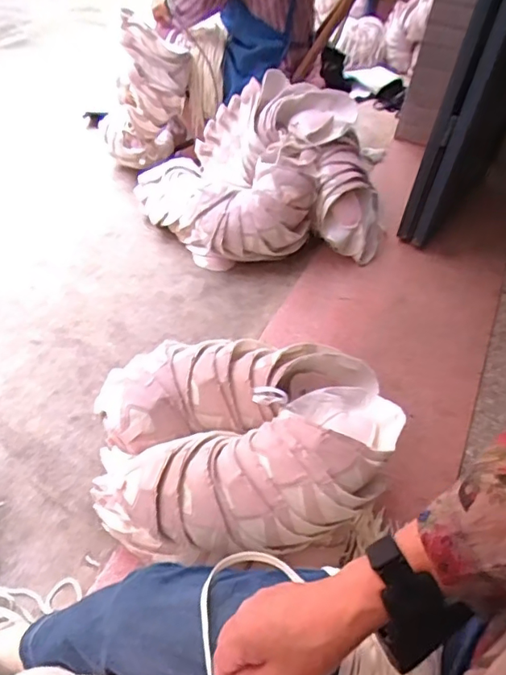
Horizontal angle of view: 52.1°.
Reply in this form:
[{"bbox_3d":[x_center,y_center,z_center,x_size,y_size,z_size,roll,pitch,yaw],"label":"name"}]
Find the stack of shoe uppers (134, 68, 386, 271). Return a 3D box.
[{"bbox_3d":[0.028,-0.439,1.440,0.669,0.355,0.382,-3,48,-9],"label":"stack of shoe uppers"}]

